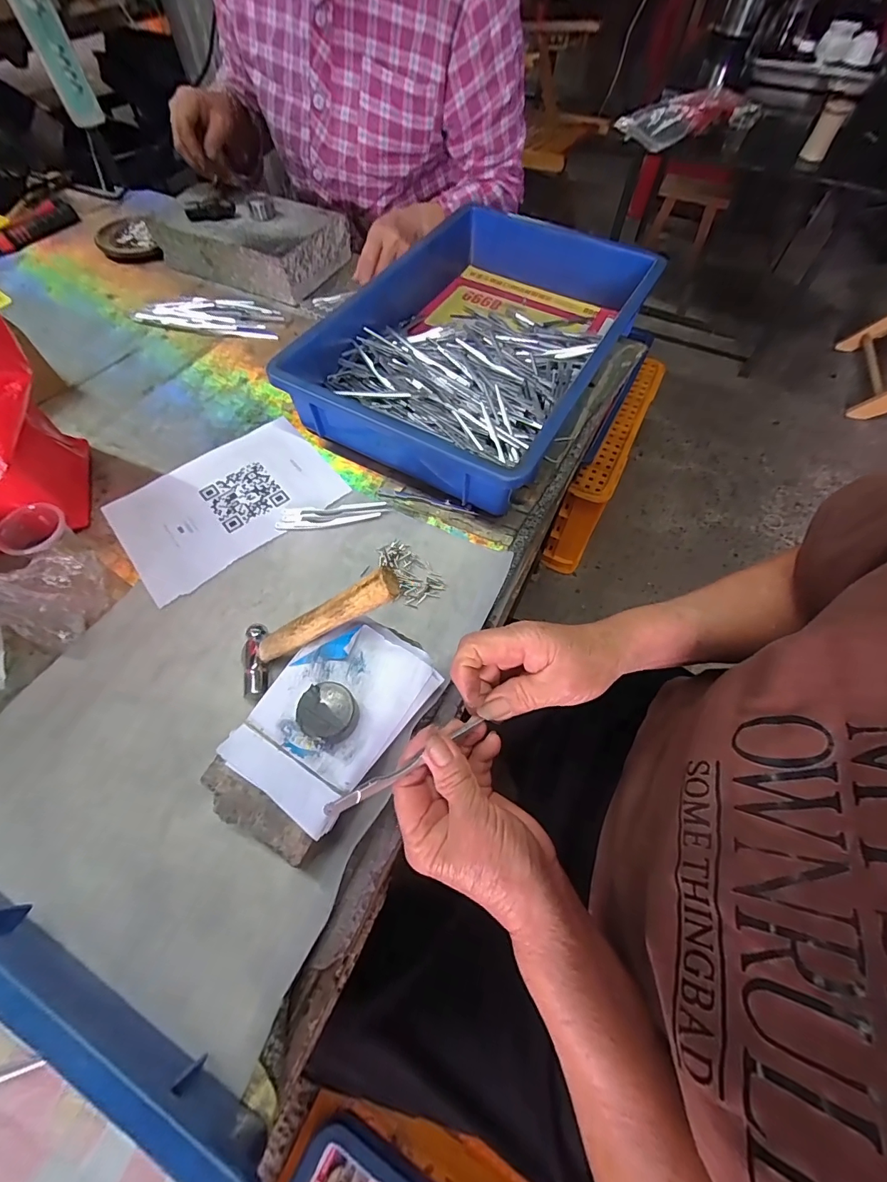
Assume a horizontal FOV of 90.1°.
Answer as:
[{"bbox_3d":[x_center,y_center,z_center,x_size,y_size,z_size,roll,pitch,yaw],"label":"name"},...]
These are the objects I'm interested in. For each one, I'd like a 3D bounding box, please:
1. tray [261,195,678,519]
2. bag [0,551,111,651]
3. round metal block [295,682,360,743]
[{"bbox_3d":[0.042,-0.308,0.542,0.303,0.079,0.439,27,64,12],"label":"tray"},{"bbox_3d":[-0.344,0.001,0.376,0.088,0.048,0.090,0,61,-2],"label":"bag"},{"bbox_3d":[-0.078,0.084,0.304,0.040,0.020,0.036,15,62,6],"label":"round metal block"}]

